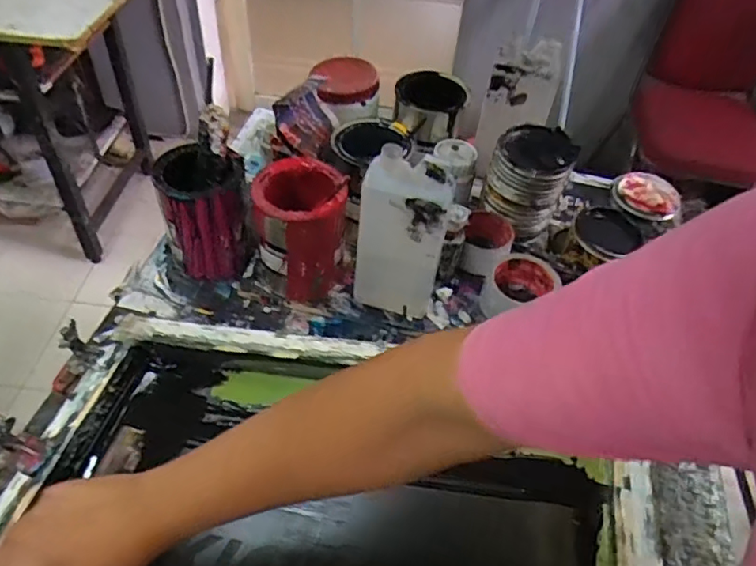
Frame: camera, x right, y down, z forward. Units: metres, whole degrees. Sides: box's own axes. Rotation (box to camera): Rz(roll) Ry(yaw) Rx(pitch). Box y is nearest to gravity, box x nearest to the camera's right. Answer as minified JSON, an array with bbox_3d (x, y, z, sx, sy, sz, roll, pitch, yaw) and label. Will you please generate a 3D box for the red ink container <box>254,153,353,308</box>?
[{"bbox_3d":[-0.094,-0.060,0.722,0.106,0.153,0.108,-9,50,-12],"label":"red ink container"}]

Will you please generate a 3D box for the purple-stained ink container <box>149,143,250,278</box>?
[{"bbox_3d":[-0.222,-0.090,0.752,0.098,0.154,0.118,-7,50,-11],"label":"purple-stained ink container"}]

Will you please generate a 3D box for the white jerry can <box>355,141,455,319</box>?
[{"bbox_3d":[0.028,-0.049,0.657,0.103,0.208,0.055,11,49,4],"label":"white jerry can"}]

